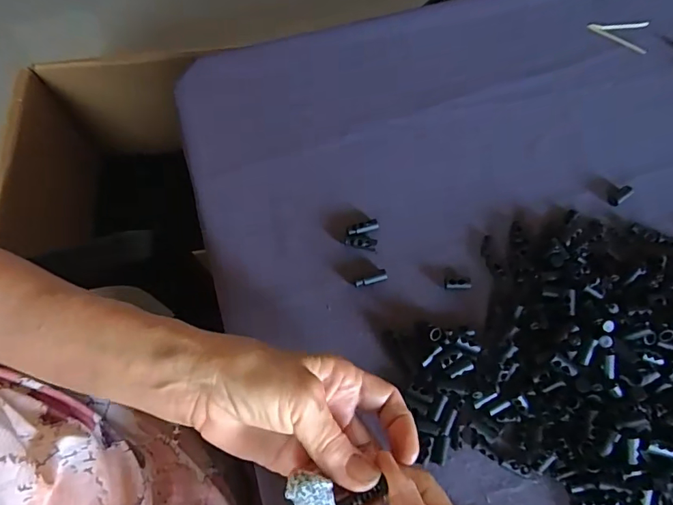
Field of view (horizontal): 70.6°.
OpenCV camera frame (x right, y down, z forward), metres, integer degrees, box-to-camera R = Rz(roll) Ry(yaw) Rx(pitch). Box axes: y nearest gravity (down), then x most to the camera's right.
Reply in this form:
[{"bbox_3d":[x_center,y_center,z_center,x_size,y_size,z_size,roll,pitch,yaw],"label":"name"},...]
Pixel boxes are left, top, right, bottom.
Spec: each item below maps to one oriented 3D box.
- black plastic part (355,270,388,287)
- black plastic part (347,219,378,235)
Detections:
[{"bbox_3d":[0.026,0.020,0.348,0.024,0.004,0.007,-17,68,-8],"label":"black plastic part"},{"bbox_3d":[0.020,-0.019,0.366,0.025,0.005,0.009,-17,68,-8],"label":"black plastic part"}]

